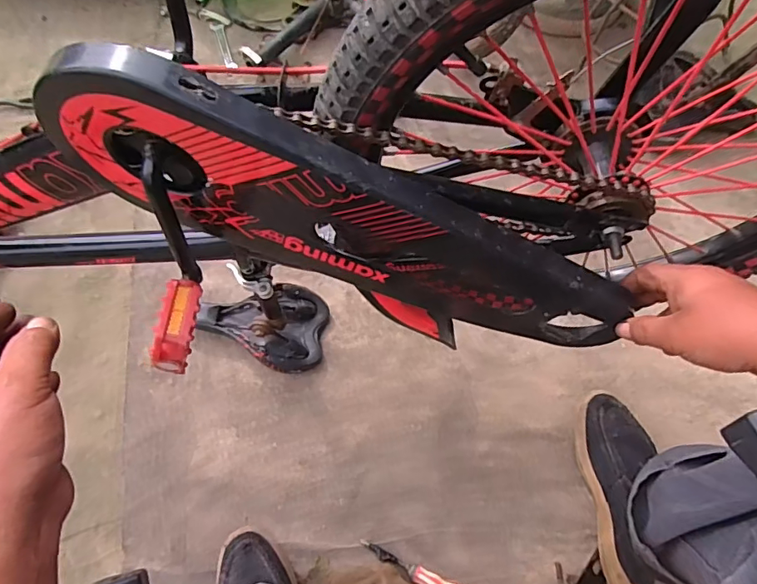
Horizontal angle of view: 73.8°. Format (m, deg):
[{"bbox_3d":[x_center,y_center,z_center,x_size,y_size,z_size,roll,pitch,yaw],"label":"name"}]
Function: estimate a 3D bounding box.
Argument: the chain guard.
[{"bbox_3d":[-0.016,-0.041,0.417,0.455,0.161,0.051,22,69,-19],"label":"chain guard"}]

